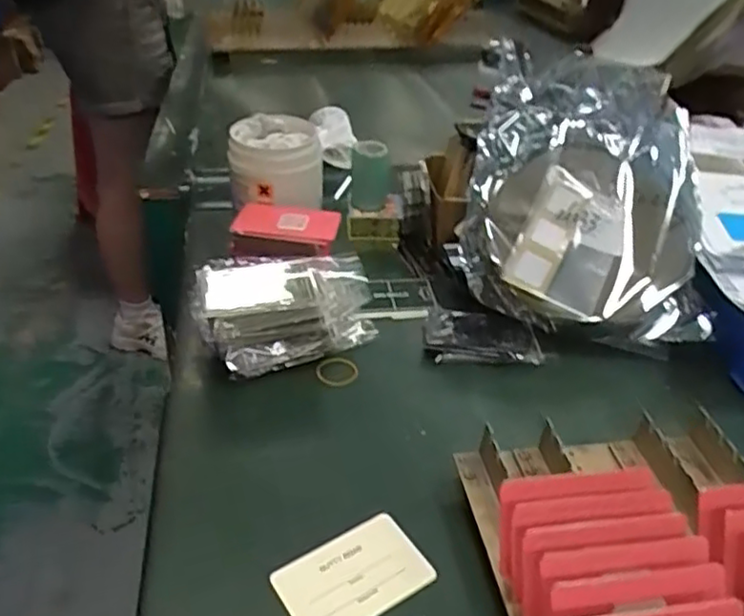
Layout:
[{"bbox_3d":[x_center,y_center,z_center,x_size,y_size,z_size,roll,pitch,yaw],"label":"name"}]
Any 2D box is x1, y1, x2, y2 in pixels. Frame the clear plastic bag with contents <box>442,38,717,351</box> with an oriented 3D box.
[{"bbox_3d":[0.183,-0.110,0.601,0.204,0.055,0.273,1,69,6],"label":"clear plastic bag with contents"}]

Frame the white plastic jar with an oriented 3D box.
[{"bbox_3d":[-0.102,-0.143,0.707,0.093,0.093,0.097,-3,36,-9],"label":"white plastic jar"}]

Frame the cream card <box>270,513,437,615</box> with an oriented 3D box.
[{"bbox_3d":[-0.010,0.157,0.391,0.084,0.004,0.054,-20,40,-27],"label":"cream card"}]

